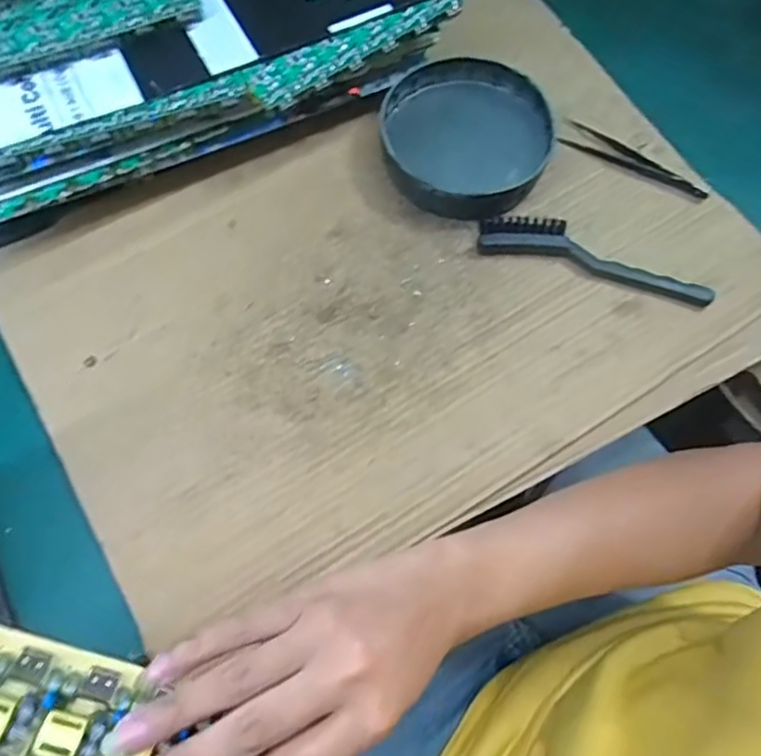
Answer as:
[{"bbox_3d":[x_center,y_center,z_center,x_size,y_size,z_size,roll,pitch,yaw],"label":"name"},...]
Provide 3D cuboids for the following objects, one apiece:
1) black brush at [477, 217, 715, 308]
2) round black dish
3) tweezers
[{"bbox_3d":[0.156,-0.089,0.475,0.166,0.017,0.036,17,69,6],"label":"black brush"},{"bbox_3d":[0.064,-0.184,0.503,0.128,0.038,0.128,0,68,0],"label":"round black dish"},{"bbox_3d":[0.199,-0.170,0.509,0.119,0.014,0.019,34,72,12],"label":"tweezers"}]

